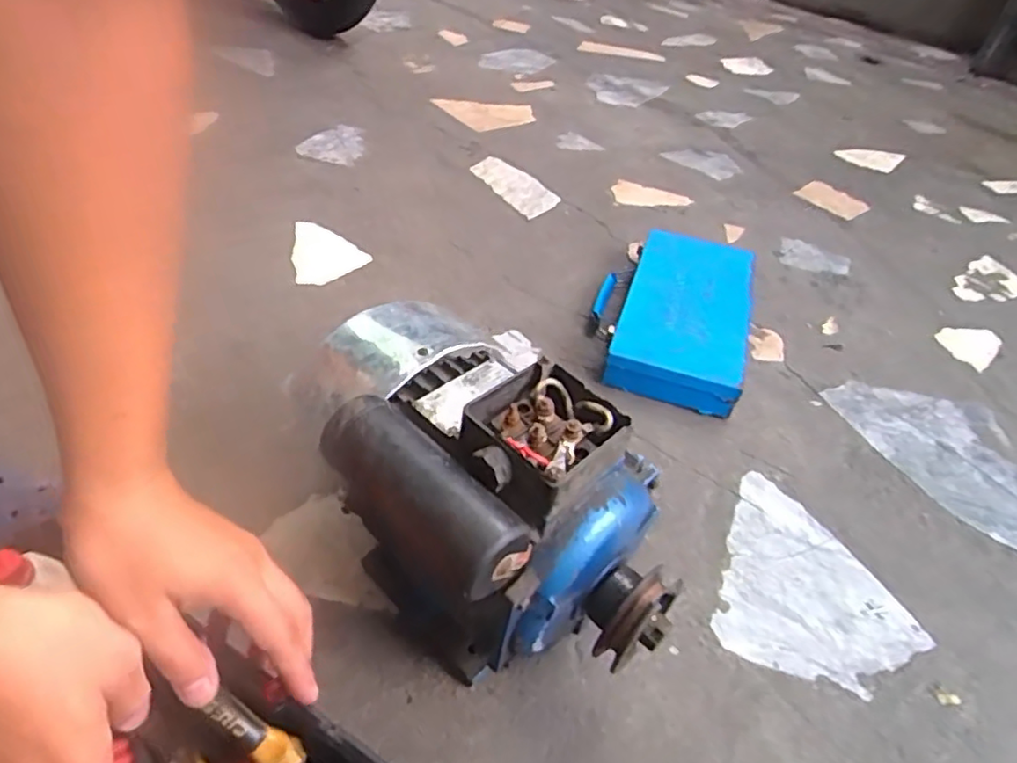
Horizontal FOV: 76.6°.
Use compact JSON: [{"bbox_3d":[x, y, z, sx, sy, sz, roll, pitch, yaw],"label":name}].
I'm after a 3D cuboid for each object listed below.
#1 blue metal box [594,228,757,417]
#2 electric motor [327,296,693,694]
[{"bbox_3d":[0.208,-0.091,0.821,0.182,0.063,0.301,17,44,11],"label":"blue metal box"},{"bbox_3d":[-0.024,0.084,0.494,0.182,0.207,0.317,-29,53,-32],"label":"electric motor"}]

